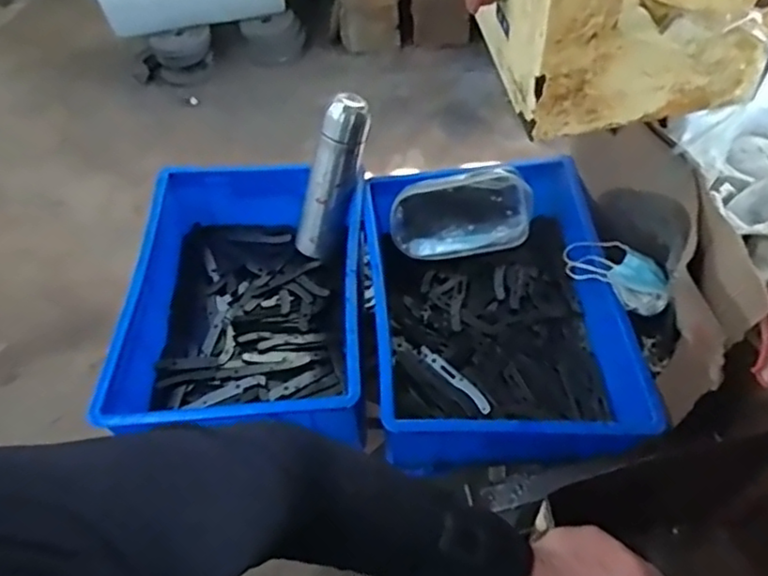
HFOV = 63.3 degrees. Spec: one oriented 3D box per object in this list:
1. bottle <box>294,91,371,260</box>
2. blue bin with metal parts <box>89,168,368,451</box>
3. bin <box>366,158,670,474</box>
[{"bbox_3d":[-0.071,-0.150,0.877,0.063,0.245,0.056,37,36,24],"label":"bottle"},{"bbox_3d":[-0.173,0.010,0.840,0.288,0.129,0.381,-2,57,3],"label":"blue bin with metal parts"},{"bbox_3d":[0.134,0.022,0.809,0.309,0.118,0.409,-5,57,1],"label":"bin"}]

